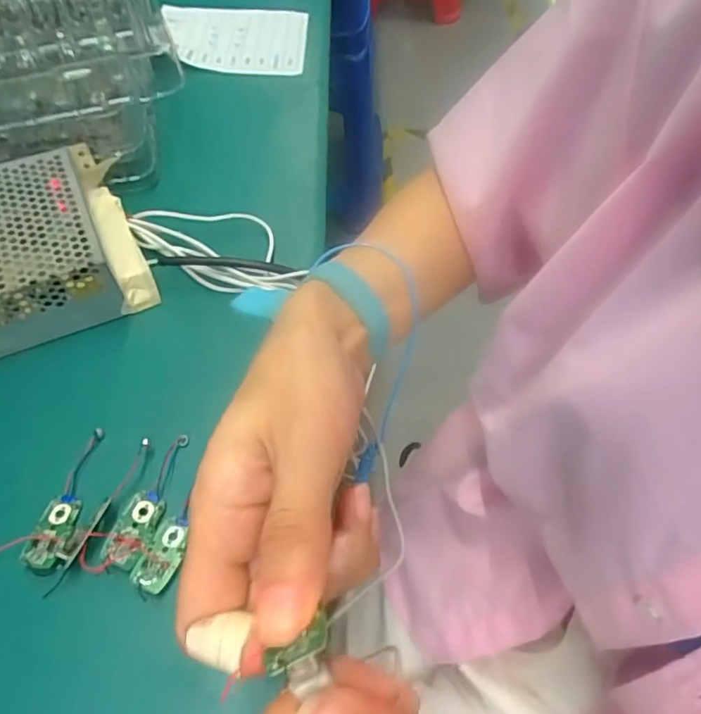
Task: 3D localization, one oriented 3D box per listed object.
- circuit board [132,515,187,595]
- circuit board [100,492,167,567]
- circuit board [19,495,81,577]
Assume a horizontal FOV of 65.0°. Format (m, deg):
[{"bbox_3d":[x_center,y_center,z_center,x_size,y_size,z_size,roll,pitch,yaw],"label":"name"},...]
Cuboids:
[{"bbox_3d":[-0.094,0.100,0.279,0.019,0.004,0.037,17,60,7],"label":"circuit board"},{"bbox_3d":[-0.112,0.088,0.283,0.020,0.006,0.036,18,60,8],"label":"circuit board"},{"bbox_3d":[-0.153,0.090,0.282,0.020,0.004,0.041,3,59,-1],"label":"circuit board"}]

